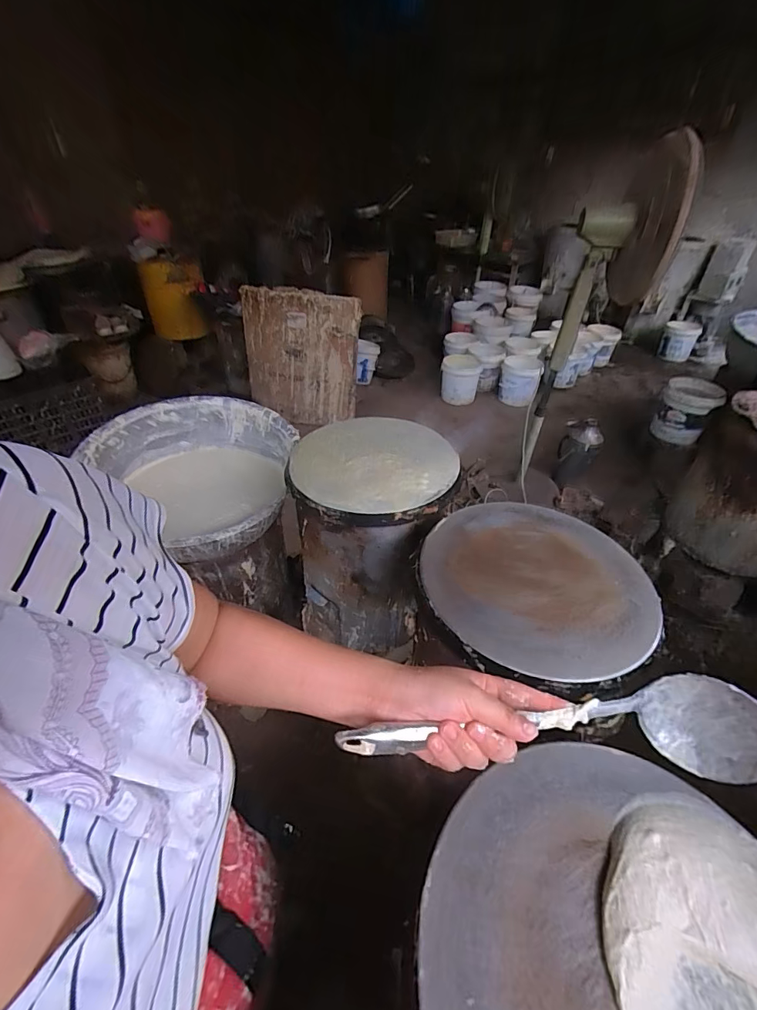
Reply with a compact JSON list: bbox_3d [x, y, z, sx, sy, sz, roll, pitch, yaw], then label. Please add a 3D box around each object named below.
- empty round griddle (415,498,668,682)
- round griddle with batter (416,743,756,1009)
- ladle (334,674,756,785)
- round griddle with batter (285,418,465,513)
[{"bbox_3d":[0.255,0.117,0.707,0.351,0.020,0.348,1,40,-1],"label":"empty round griddle"},{"bbox_3d":[0.220,0.388,0.361,0.352,0.029,0.337,1,40,-1],"label":"round griddle with batter"},{"bbox_3d":[0.135,0.175,0.337,0.326,0.082,0.061,2,40,-4],"label":"ladle"},{"bbox_3d":[-0.011,-0.104,0.960,0.349,0.029,0.343,1,40,-1],"label":"round griddle with batter"}]

